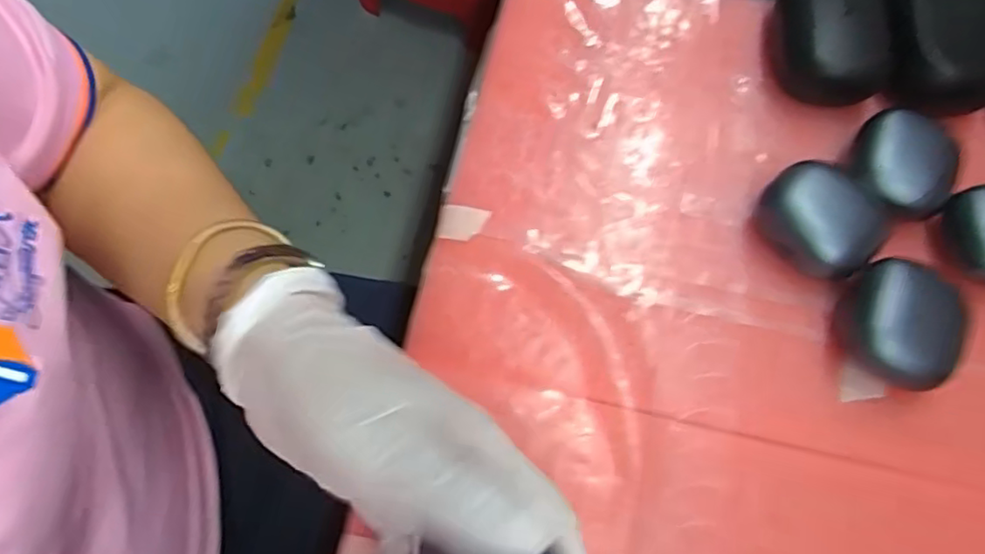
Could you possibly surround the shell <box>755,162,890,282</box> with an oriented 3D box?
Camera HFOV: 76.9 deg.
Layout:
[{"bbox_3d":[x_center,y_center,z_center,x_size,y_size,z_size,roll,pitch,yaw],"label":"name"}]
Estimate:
[{"bbox_3d":[0.158,-0.026,0.303,0.040,0.030,0.055,-30,72,-13],"label":"shell"}]

